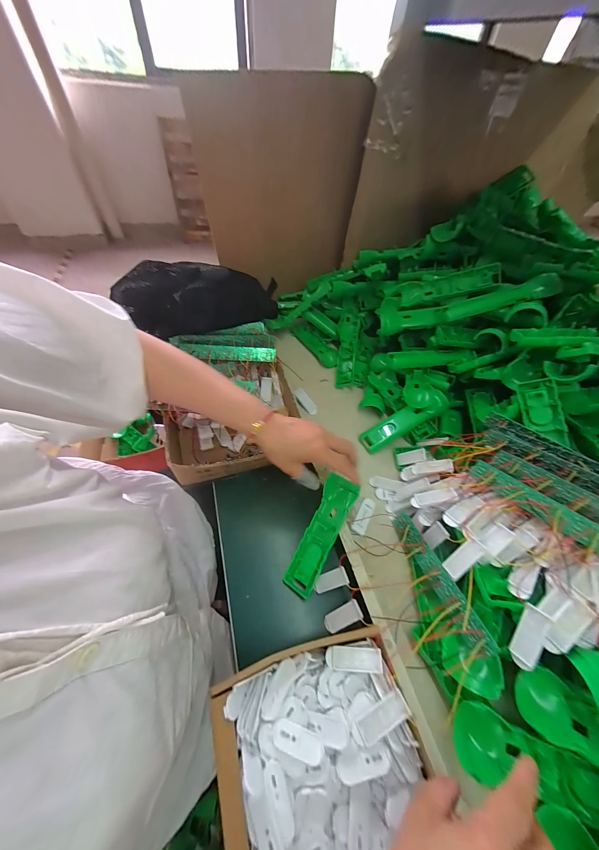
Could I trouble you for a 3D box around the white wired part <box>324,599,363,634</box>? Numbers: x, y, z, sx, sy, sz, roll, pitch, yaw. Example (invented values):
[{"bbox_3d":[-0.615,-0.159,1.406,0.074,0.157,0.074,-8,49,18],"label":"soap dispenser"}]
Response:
[{"bbox_3d":[0.056,0.244,0.342,0.049,0.011,0.022,-37,59,11],"label":"white wired part"}]

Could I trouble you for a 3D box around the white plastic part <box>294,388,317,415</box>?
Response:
[{"bbox_3d":[0.013,-0.046,0.536,0.019,0.010,0.059,-40,96,-28],"label":"white plastic part"}]

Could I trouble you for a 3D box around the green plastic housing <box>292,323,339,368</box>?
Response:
[{"bbox_3d":[0.039,-0.196,0.648,0.047,0.025,0.150,-28,60,-22],"label":"green plastic housing"}]

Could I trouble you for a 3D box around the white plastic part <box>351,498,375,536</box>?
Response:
[{"bbox_3d":[0.099,0.139,0.415,0.022,0.008,0.060,25,56,14],"label":"white plastic part"}]

